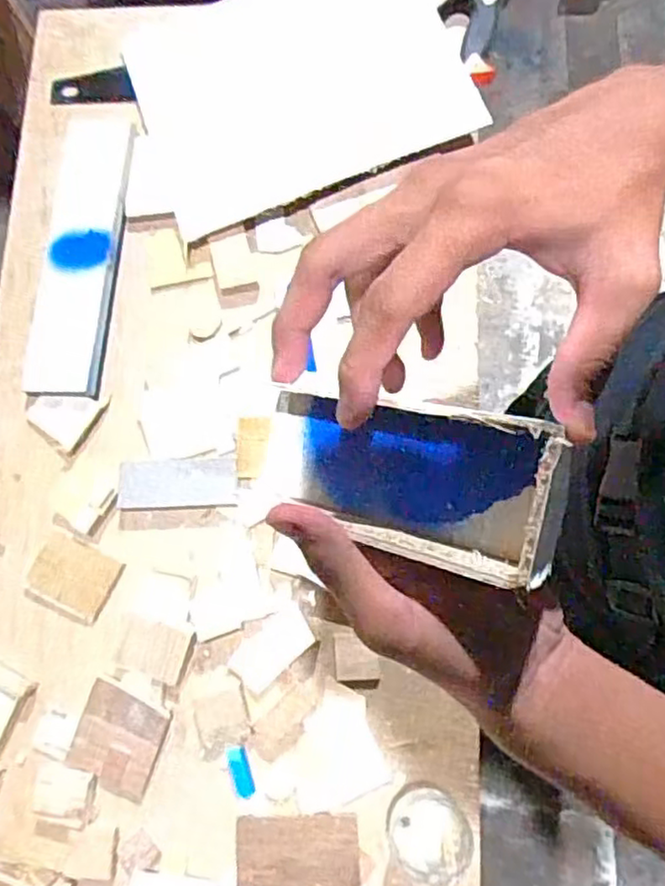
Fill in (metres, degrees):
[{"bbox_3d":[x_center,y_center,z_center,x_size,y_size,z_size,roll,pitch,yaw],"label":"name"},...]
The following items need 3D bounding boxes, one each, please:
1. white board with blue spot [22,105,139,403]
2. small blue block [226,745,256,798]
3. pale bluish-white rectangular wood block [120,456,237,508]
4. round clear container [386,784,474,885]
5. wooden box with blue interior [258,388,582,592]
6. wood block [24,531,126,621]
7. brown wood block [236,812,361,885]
[{"bbox_3d":[-0.273,-0.219,0.728,0.088,0.017,0.338,3,78,2],"label":"white board with blue spot"},{"bbox_3d":[-0.086,0.303,0.620,0.018,0.007,0.045,-21,78,-3],"label":"small blue block"},{"bbox_3d":[-0.154,0.039,0.666,0.115,0.008,0.047,-3,78,1],"label":"pale bluish-white rectangular wood block"},{"bbox_3d":[0.082,0.325,0.573,0.064,0.075,0.067,-1,79,4],"label":"round clear container"},{"bbox_3d":[0.026,0.010,0.275,0.142,0.034,0.061,14,76,37],"label":"wooden box with blue interior"},{"bbox_3d":[-0.258,0.132,0.671,0.082,0.009,0.063,24,79,6],"label":"wood block"},{"bbox_3d":[-0.031,0.369,0.599,0.108,0.013,0.064,1,78,1],"label":"brown wood block"}]

